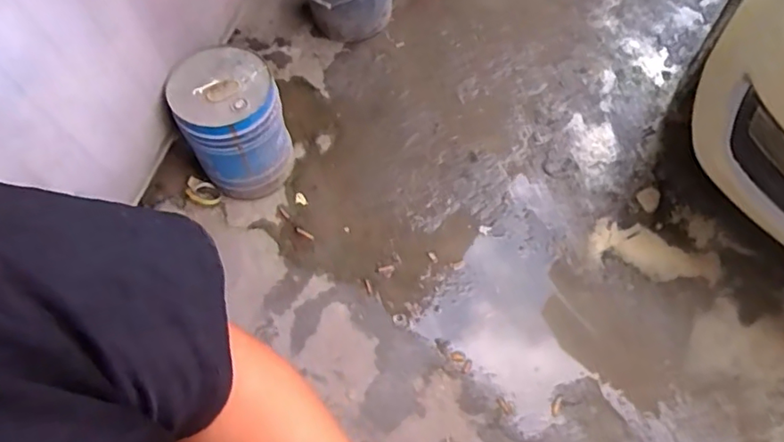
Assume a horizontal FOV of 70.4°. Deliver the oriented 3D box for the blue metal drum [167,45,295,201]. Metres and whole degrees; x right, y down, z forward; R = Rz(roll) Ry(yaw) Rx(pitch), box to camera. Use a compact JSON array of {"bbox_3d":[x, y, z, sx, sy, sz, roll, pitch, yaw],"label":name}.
[{"bbox_3d":[-0.425,-0.247,1.529,0.252,0.349,0.259,0,68,1],"label":"blue metal drum"}]

